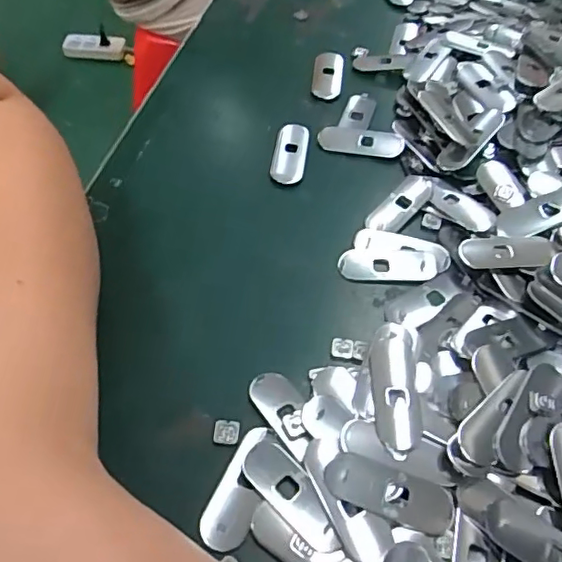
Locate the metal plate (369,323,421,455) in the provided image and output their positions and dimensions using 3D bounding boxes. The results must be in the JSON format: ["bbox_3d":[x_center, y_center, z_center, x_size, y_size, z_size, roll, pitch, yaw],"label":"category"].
[{"bbox_3d":[0.049,0.044,0.247,0.020,0.007,0.060,4,53,2],"label":"metal plate"}]

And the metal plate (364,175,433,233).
[{"bbox_3d":[0.066,-0.043,0.315,0.018,0.005,0.047,34,60,22],"label":"metal plate"}]

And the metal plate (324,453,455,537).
[{"bbox_3d":[0.042,0.082,0.220,0.050,0.004,0.019,20,63,4],"label":"metal plate"}]

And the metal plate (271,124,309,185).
[{"bbox_3d":[0.006,-0.078,0.342,0.020,0.005,0.045,8,53,5],"label":"metal plate"}]

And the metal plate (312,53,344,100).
[{"bbox_3d":[0.032,-0.143,0.395,0.020,0.004,0.049,7,53,4],"label":"metal plate"}]

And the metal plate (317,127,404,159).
[{"bbox_3d":[0.048,-0.085,0.348,0.051,0.004,0.020,10,54,7],"label":"metal plate"}]

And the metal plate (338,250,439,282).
[{"bbox_3d":[0.056,-0.008,0.295,0.050,0.004,0.018,3,53,1],"label":"metal plate"}]

